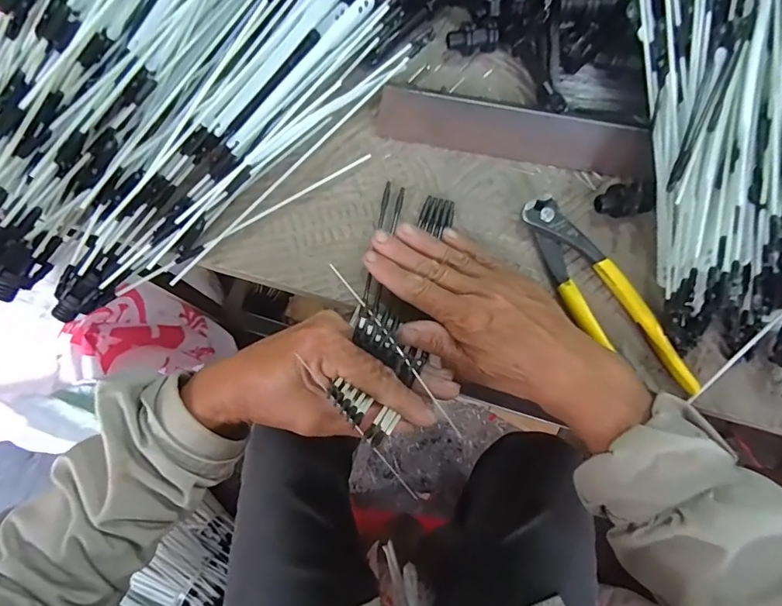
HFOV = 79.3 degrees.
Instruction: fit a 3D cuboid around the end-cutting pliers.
[{"bbox_3d":[0.144,-0.003,0.322,0.043,0.011,0.161,-30,79,-8],"label":"end-cutting pliers"}]

